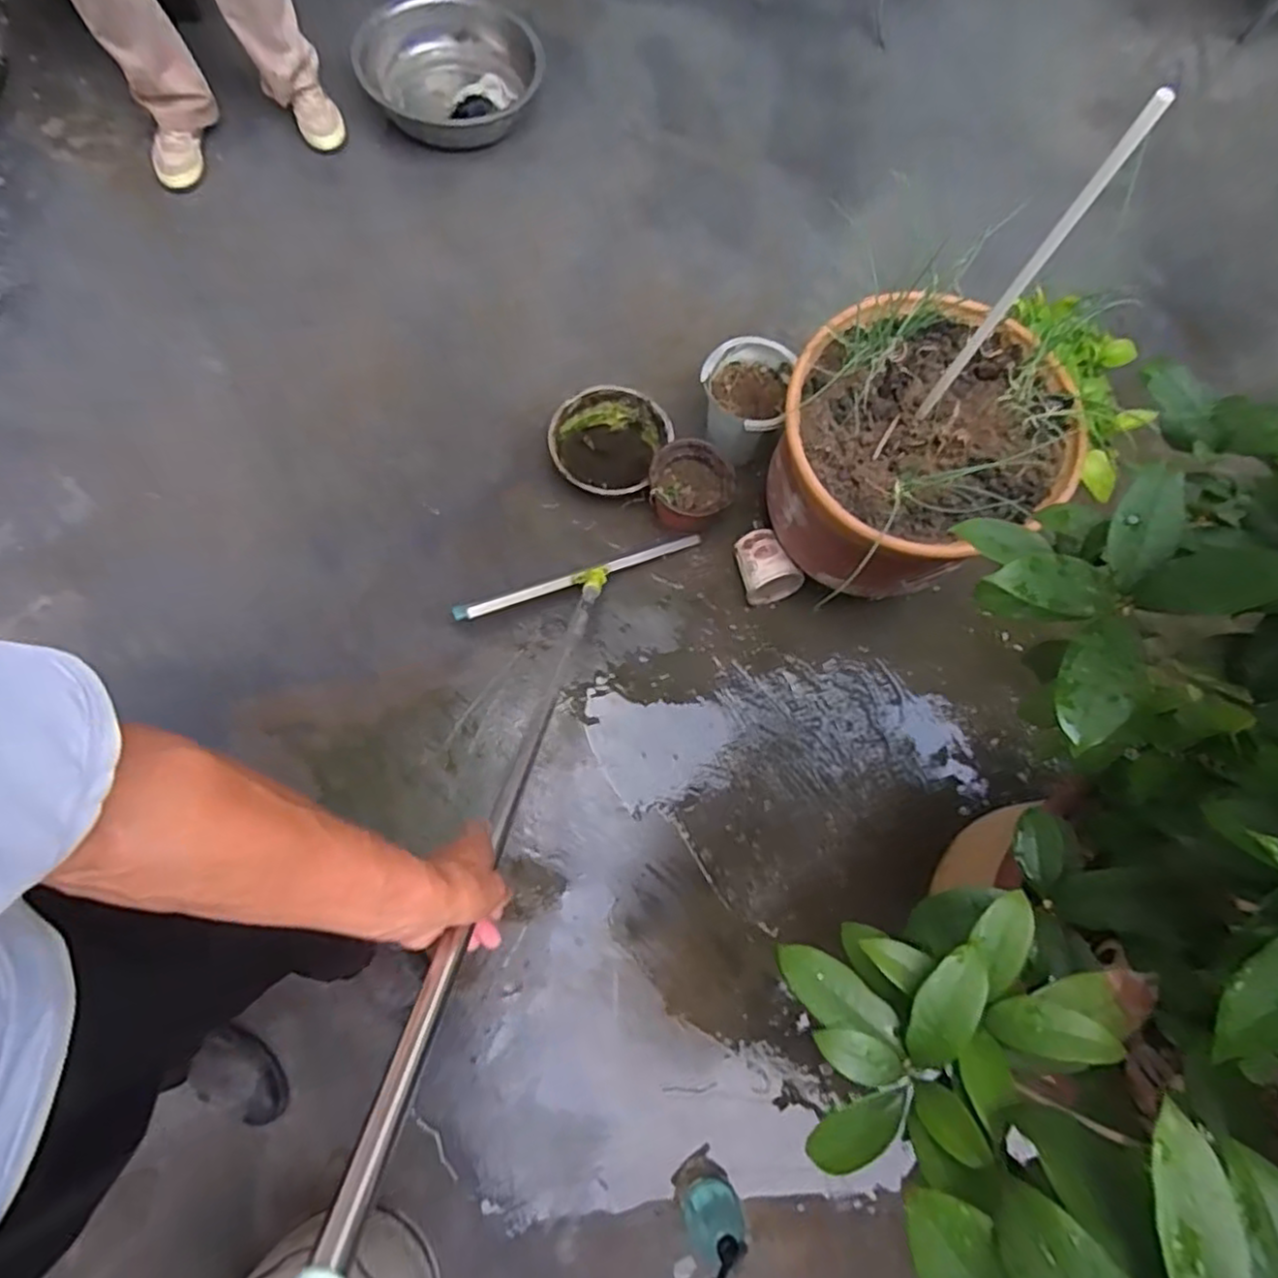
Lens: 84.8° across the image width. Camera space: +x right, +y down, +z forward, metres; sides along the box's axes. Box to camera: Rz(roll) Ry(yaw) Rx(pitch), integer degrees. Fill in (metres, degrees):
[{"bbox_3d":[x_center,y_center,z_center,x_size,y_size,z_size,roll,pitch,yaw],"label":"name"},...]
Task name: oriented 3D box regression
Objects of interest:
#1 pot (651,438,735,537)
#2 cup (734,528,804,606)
[{"bbox_3d":[0.103,-0.305,1.389,0.159,0.123,0.163,2,72,-5],"label":"pot"},{"bbox_3d":[0.244,-0.141,1.364,0.105,0.103,0.128,-20,75,-10],"label":"cup"}]

